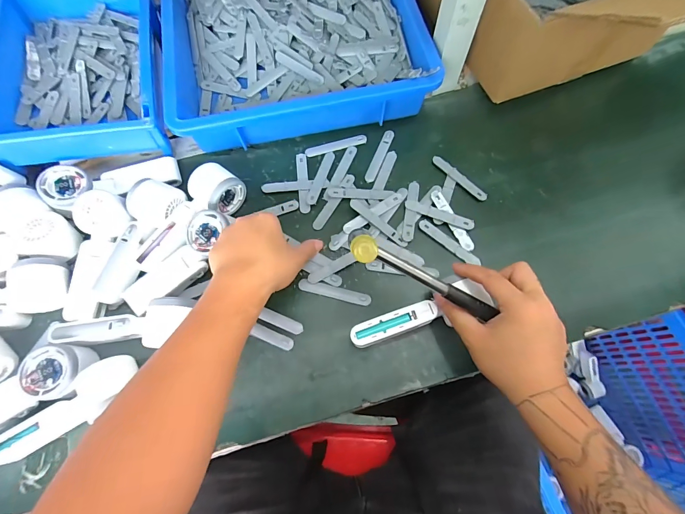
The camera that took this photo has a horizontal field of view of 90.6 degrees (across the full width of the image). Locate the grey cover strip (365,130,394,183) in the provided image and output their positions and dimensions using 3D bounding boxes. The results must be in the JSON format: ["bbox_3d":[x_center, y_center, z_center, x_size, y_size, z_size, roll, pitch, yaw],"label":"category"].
[{"bbox_3d":[0.055,-0.150,0.505,0.016,0.005,0.092,22,72,9],"label":"grey cover strip"}]

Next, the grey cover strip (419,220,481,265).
[{"bbox_3d":[0.142,-0.019,0.453,0.091,0.006,0.016,38,75,13],"label":"grey cover strip"}]

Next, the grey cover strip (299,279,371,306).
[{"bbox_3d":[-0.010,0.045,0.438,0.093,0.006,0.016,14,71,6],"label":"grey cover strip"}]

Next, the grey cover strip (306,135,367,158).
[{"bbox_3d":[-0.010,-0.168,0.512,0.092,0.006,0.019,-13,70,-4],"label":"grey cover strip"}]

